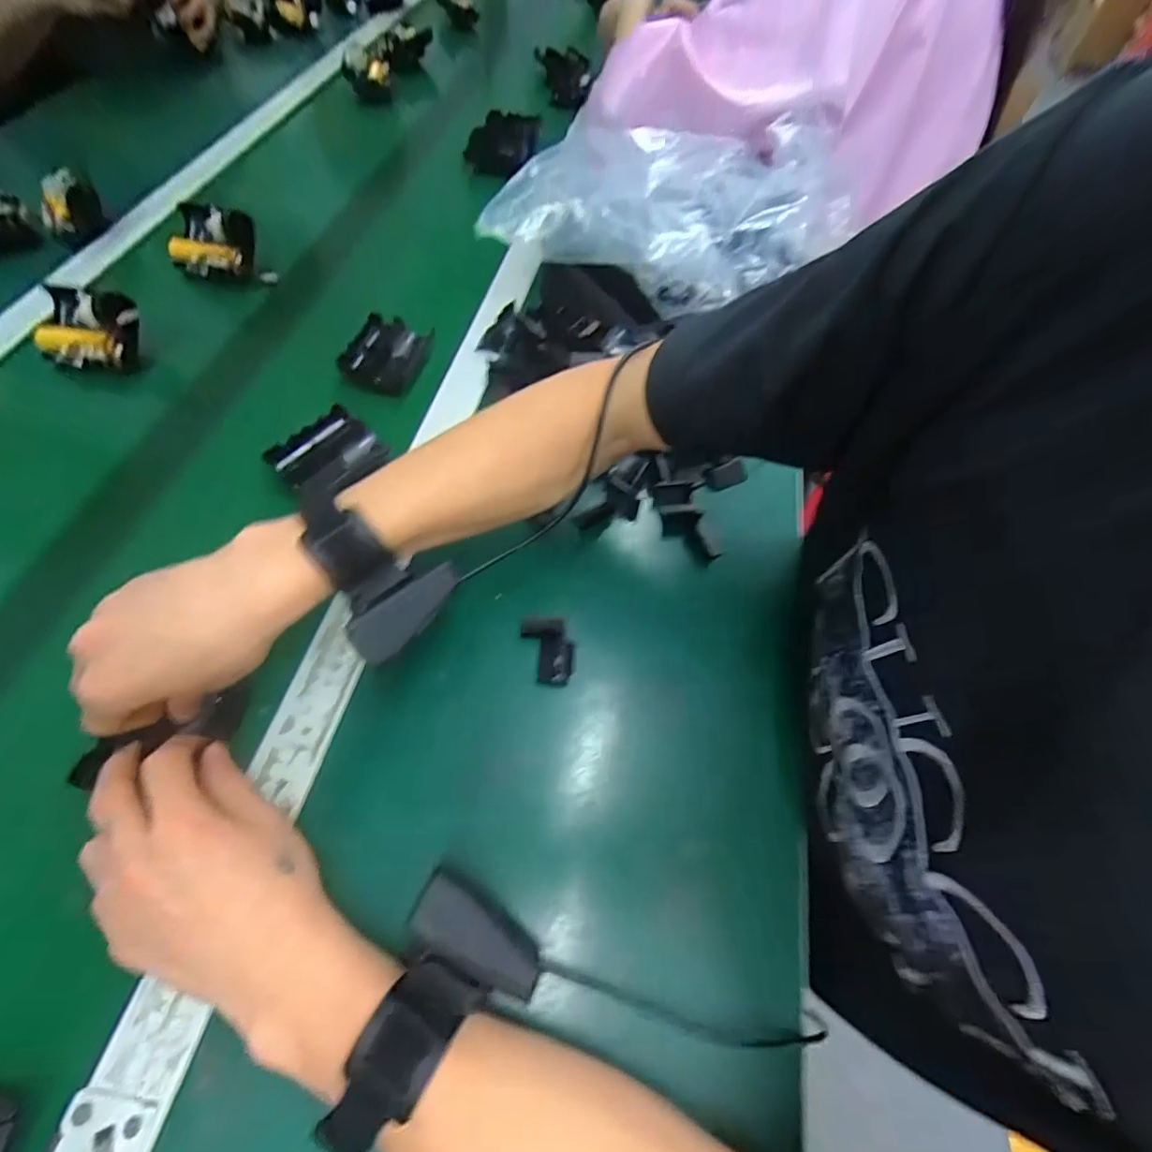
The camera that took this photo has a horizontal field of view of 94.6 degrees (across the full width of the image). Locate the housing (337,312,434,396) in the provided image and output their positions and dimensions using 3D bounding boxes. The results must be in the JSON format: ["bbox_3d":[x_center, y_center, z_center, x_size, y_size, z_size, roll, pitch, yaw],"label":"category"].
[{"bbox_3d":[-0.184,-0.214,0.518,0.065,0.030,0.083,13,61,5],"label":"housing"}]

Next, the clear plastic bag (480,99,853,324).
[{"bbox_3d":[0.086,-0.346,0.505,0.343,0.106,0.151,5,60,1],"label":"clear plastic bag"}]

